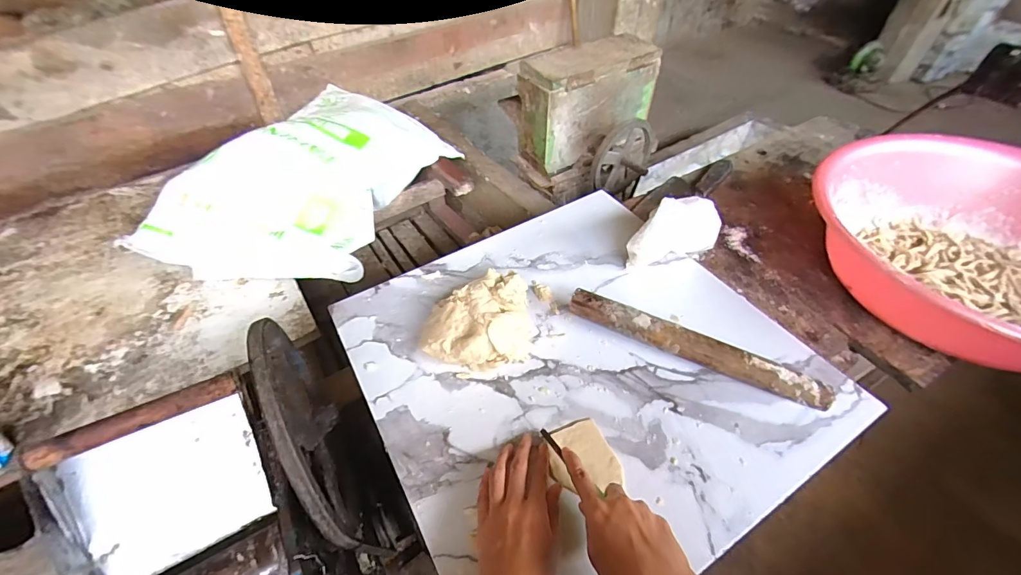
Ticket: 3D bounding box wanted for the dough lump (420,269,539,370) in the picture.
[{"bbox_3d":[-0.039,0.040,0.532,0.131,0.072,0.106,1,49,4],"label":"dough lump"}]

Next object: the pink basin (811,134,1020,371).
[{"bbox_3d":[0.599,-0.033,0.562,0.388,0.153,0.378,0,47,0],"label":"pink basin"}]

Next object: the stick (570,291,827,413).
[{"bbox_3d":[0.217,0.073,0.521,0.301,0.034,0.025,21,51,18],"label":"stick"}]

